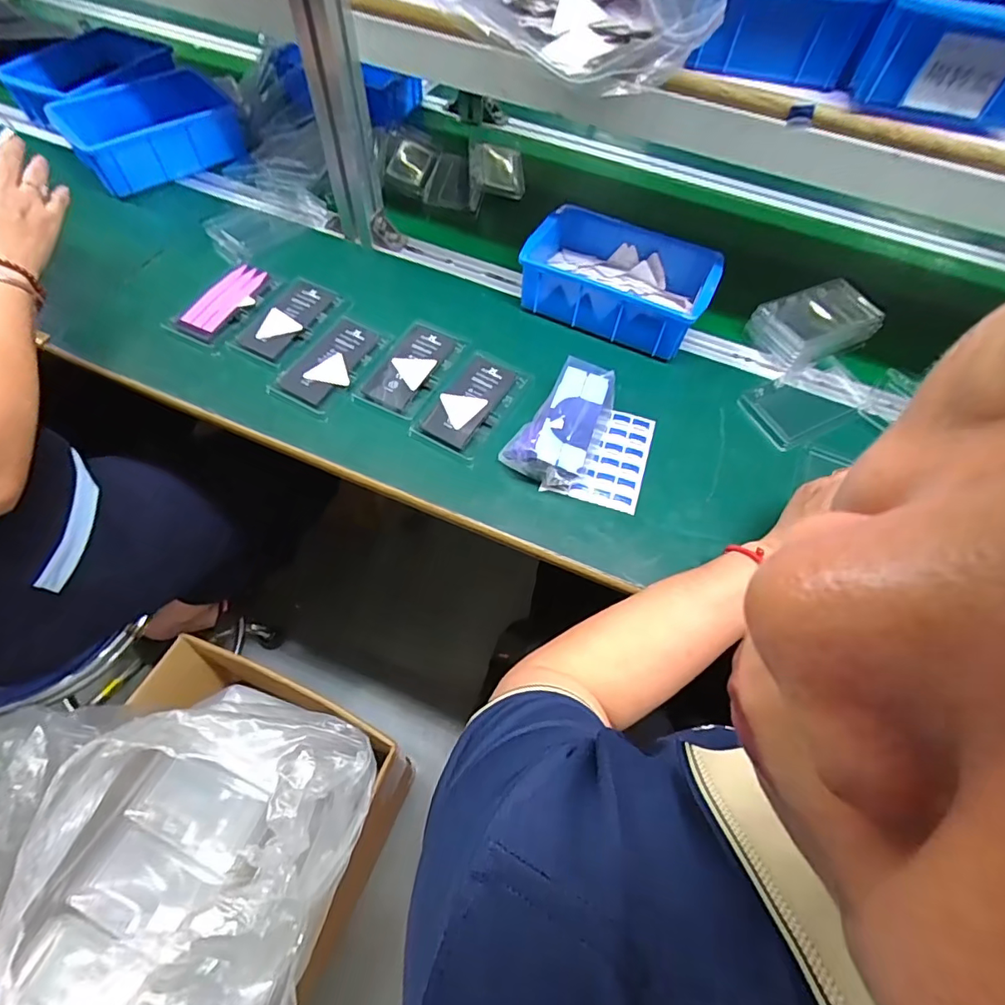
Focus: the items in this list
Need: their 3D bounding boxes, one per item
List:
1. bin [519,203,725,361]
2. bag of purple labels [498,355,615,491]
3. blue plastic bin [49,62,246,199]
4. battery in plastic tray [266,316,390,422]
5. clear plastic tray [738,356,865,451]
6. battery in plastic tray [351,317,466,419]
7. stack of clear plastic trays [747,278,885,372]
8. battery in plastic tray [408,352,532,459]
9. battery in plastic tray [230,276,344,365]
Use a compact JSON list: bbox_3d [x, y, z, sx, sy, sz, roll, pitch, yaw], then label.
[{"bbox_3d":[0.129,-0.249,0.583,0.196,0.065,0.126,25,60,10],"label":"bin"},{"bbox_3d":[0.060,-0.076,0.502,0.072,0.042,0.127,28,61,12],"label":"bag of purple labels"},{"bbox_3d":[-0.469,-0.494,0.694,0.207,0.064,0.160,-31,66,-20],"label":"blue plastic bin"},{"bbox_3d":[-0.184,-0.149,0.556,0.072,0.013,0.125,25,60,11],"label":"battery in plastic tray"},{"bbox_3d":[0.318,-0.108,0.544,0.129,0.017,0.068,-25,64,-18],"label":"clear plastic tray"},{"bbox_3d":[-0.095,-0.142,0.546,0.071,0.013,0.120,27,61,12],"label":"battery in plastic tray"},{"bbox_3d":[0.349,-0.197,0.575,0.124,0.042,0.076,-19,62,-15],"label":"stack of clear plastic trays"},{"bbox_3d":[-0.031,-0.100,0.526,0.071,0.014,0.123,30,61,13],"label":"battery in plastic tray"},{"bbox_3d":[-0.236,-0.203,0.571,0.072,0.007,0.121,28,61,12],"label":"battery in plastic tray"}]

